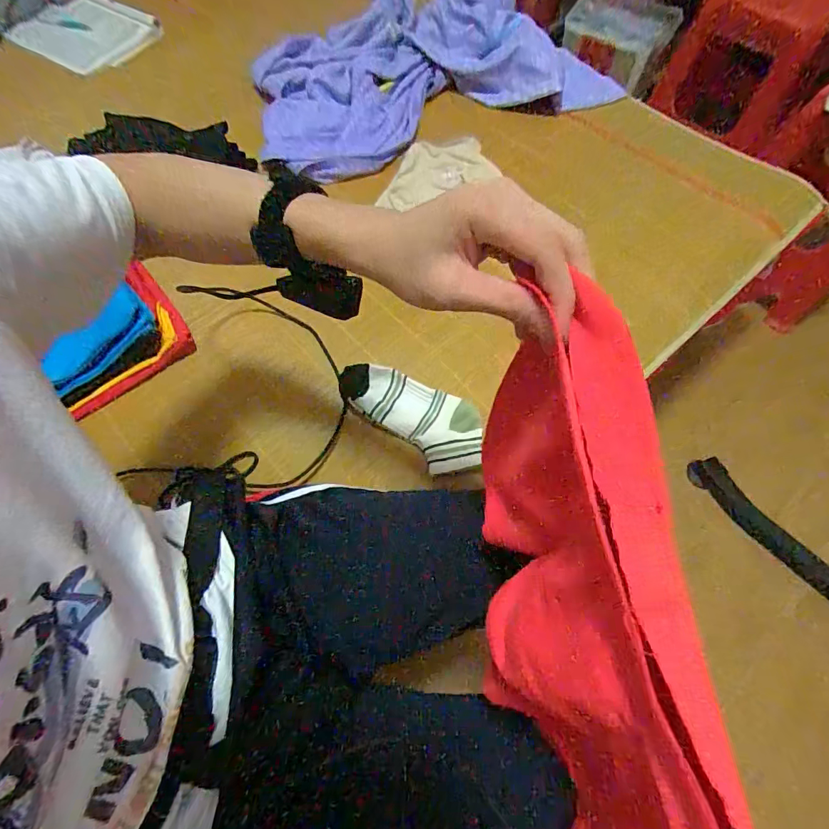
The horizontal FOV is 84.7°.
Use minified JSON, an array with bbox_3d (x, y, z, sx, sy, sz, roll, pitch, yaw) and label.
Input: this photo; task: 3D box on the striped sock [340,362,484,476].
[{"bbox_3d":[0.002,-0.006,0.599,0.212,0.030,0.100,38,70,17],"label":"striped sock"}]

